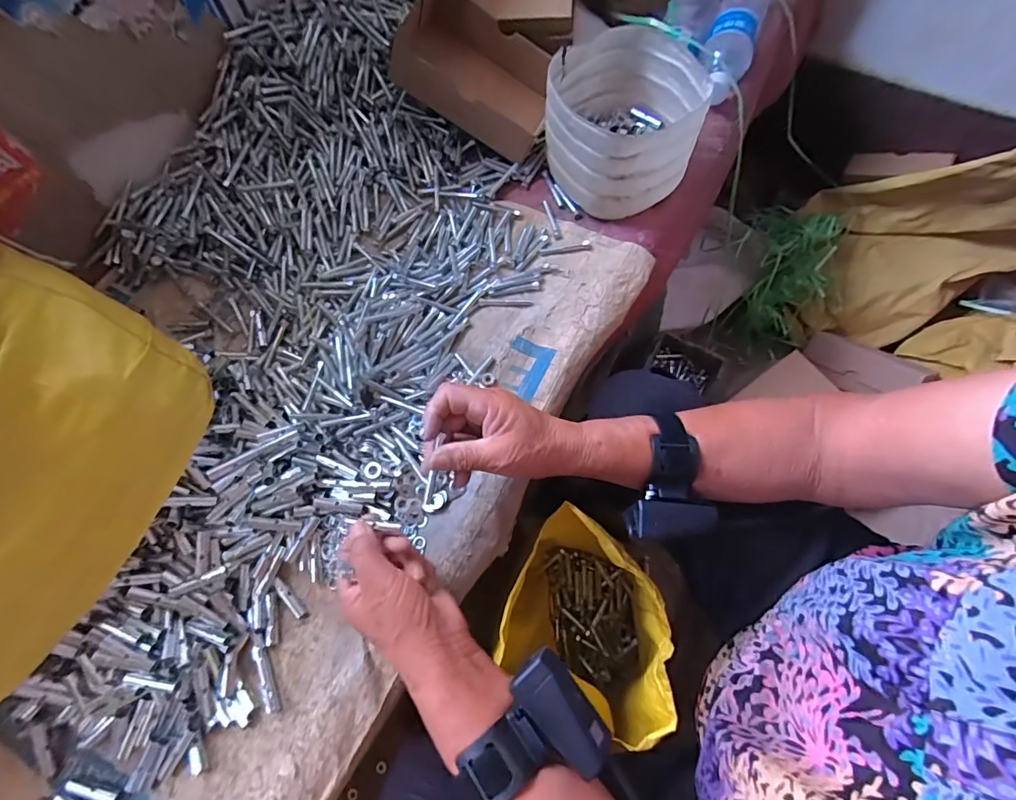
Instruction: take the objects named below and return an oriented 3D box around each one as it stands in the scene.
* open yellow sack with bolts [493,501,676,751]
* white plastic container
[{"bbox_3d":[0.109,0.292,0.603,0.209,0.360,0.197,18,71,10],"label":"open yellow sack with bolts"},{"bbox_3d":[0.130,-0.311,0.527,0.155,0.116,0.161,-1,68,3],"label":"white plastic container"}]

